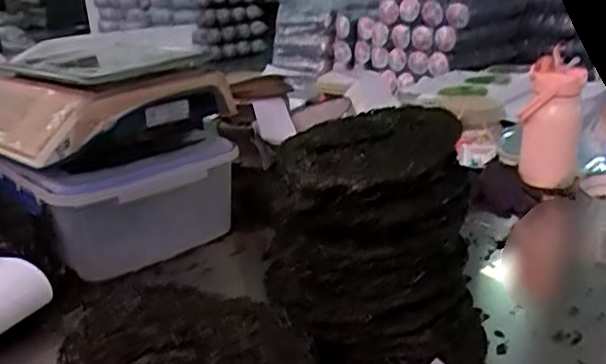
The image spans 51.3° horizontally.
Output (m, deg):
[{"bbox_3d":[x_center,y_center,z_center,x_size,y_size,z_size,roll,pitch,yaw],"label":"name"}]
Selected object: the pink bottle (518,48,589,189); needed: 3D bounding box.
[{"bbox_3d":[0.430,-0.095,1.094,0.090,0.220,0.069,14,27,37],"label":"pink bottle"}]

